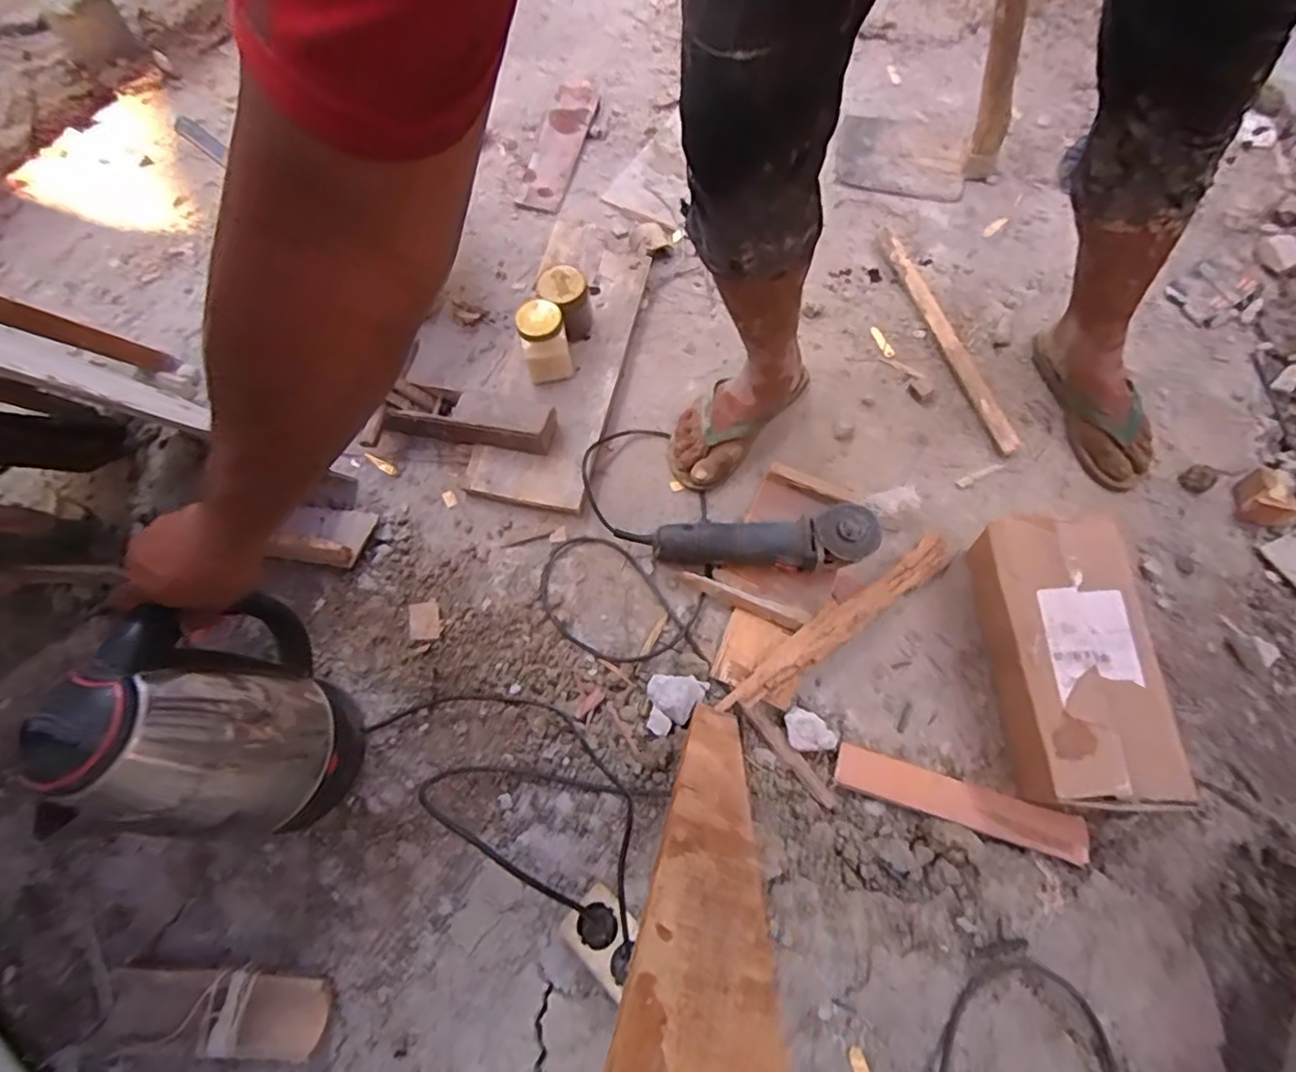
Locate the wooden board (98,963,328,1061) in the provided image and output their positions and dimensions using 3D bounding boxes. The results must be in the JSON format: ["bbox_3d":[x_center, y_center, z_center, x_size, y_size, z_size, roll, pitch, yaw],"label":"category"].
[{"bbox_3d":[-0.387,0.426,0.565,0.200,0.034,0.064,3,67,1],"label":"wooden board"}]

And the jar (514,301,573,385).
[{"bbox_3d":[-0.146,-0.271,0.890,0.062,0.110,0.068,1,68,-2],"label":"jar"}]

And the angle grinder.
[{"bbox_3d":[0.147,0.006,0.807,0.275,0.062,0.069,-4,66,12],"label":"angle grinder"}]

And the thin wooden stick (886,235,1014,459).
[{"bbox_3d":[0.467,-0.316,0.990,0.031,0.025,0.435,-14,68,-7],"label":"thin wooden stick"}]

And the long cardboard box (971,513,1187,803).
[{"bbox_3d":[0.497,0.142,0.741,0.156,0.113,0.323,0,67,-1],"label":"long cardboard box"}]

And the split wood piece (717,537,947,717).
[{"bbox_3d":[0.246,0.107,0.803,0.379,0.024,0.047,-32,71,-14],"label":"split wood piece"}]

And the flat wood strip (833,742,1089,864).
[{"bbox_3d":[0.368,0.315,0.757,0.272,0.026,0.053,11,67,22],"label":"flat wood strip"}]

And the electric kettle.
[{"bbox_3d":[-0.369,0.154,0.548,0.146,0.260,0.199,-8,67,-4],"label":"electric kettle"}]

